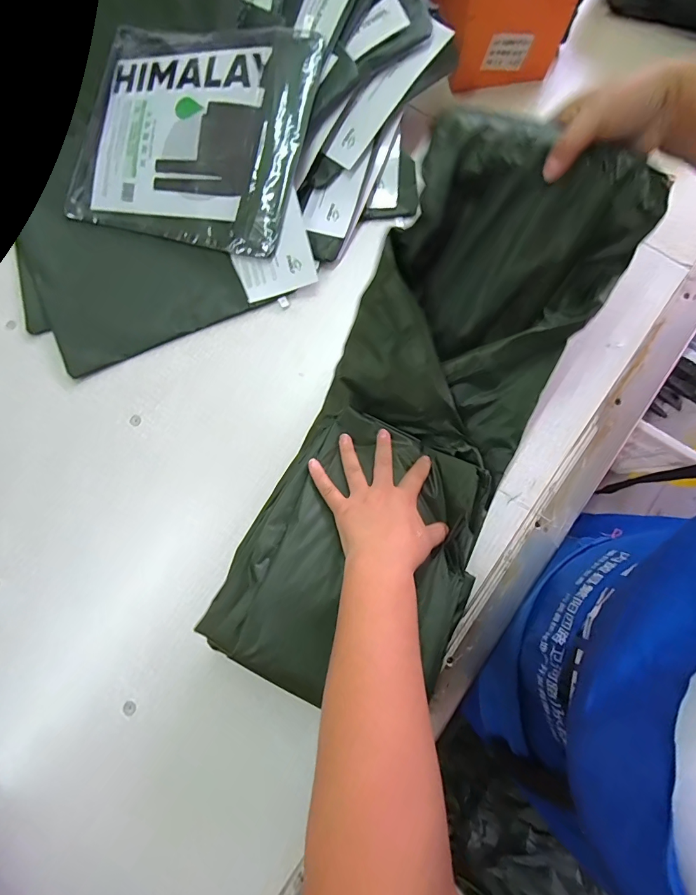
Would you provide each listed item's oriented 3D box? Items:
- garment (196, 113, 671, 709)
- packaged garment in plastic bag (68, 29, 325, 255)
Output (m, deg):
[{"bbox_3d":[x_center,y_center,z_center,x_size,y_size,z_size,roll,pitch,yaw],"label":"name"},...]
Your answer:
[{"bbox_3d":[0.076,-0.017,0.395,0.237,0.133,0.534,30,90,6],"label":"garment"},{"bbox_3d":[-0.211,-0.409,0.508,0.308,0.020,0.261,16,96,11],"label":"packaged garment in plastic bag"}]

